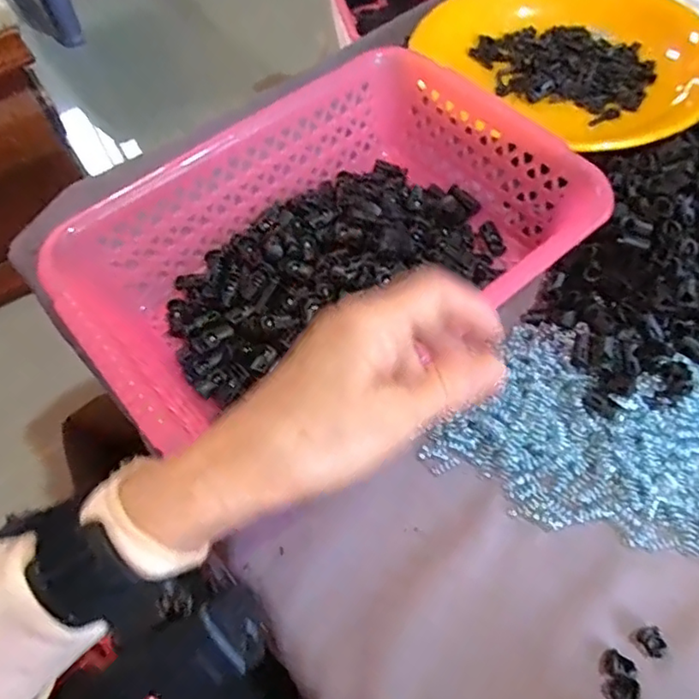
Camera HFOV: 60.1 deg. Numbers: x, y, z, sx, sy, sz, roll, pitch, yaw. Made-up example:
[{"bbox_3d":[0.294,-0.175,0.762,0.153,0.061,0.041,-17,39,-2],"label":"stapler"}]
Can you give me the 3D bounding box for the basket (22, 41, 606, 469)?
[{"bbox_3d":[-0.011,-0.061,0.391,0.305,0.071,0.215,-35,63,-16],"label":"basket"}]

